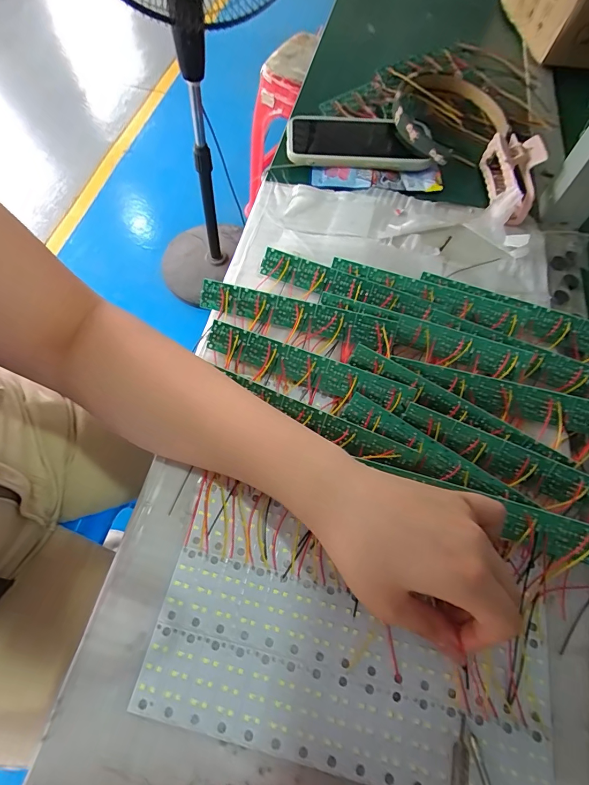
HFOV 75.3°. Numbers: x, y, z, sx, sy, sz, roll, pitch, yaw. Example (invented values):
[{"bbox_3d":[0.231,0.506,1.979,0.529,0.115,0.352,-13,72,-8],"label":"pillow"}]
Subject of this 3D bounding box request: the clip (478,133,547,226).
[{"bbox_3d":[0.229,-0.230,0.400,0.042,0.054,0.111,9,64,2],"label":"clip"}]

